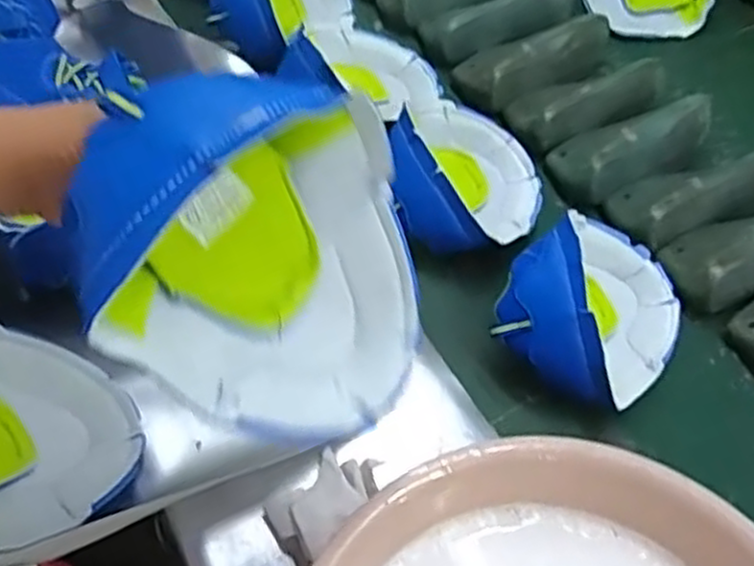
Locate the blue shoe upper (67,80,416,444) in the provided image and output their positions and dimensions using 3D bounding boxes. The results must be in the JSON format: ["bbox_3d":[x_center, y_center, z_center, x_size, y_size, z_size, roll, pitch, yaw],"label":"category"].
[{"bbox_3d":[-0.061,-0.016,0.395,0.100,0.189,0.164,12,74,47],"label":"blue shoe upper"}]

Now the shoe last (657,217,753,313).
[{"bbox_3d":[0.391,-0.039,0.774,0.209,0.064,0.093,-17,55,-16],"label":"shoe last"}]

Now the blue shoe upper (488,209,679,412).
[{"bbox_3d":[0.202,0.012,0.676,0.144,0.094,0.208,31,56,19],"label":"blue shoe upper"}]

